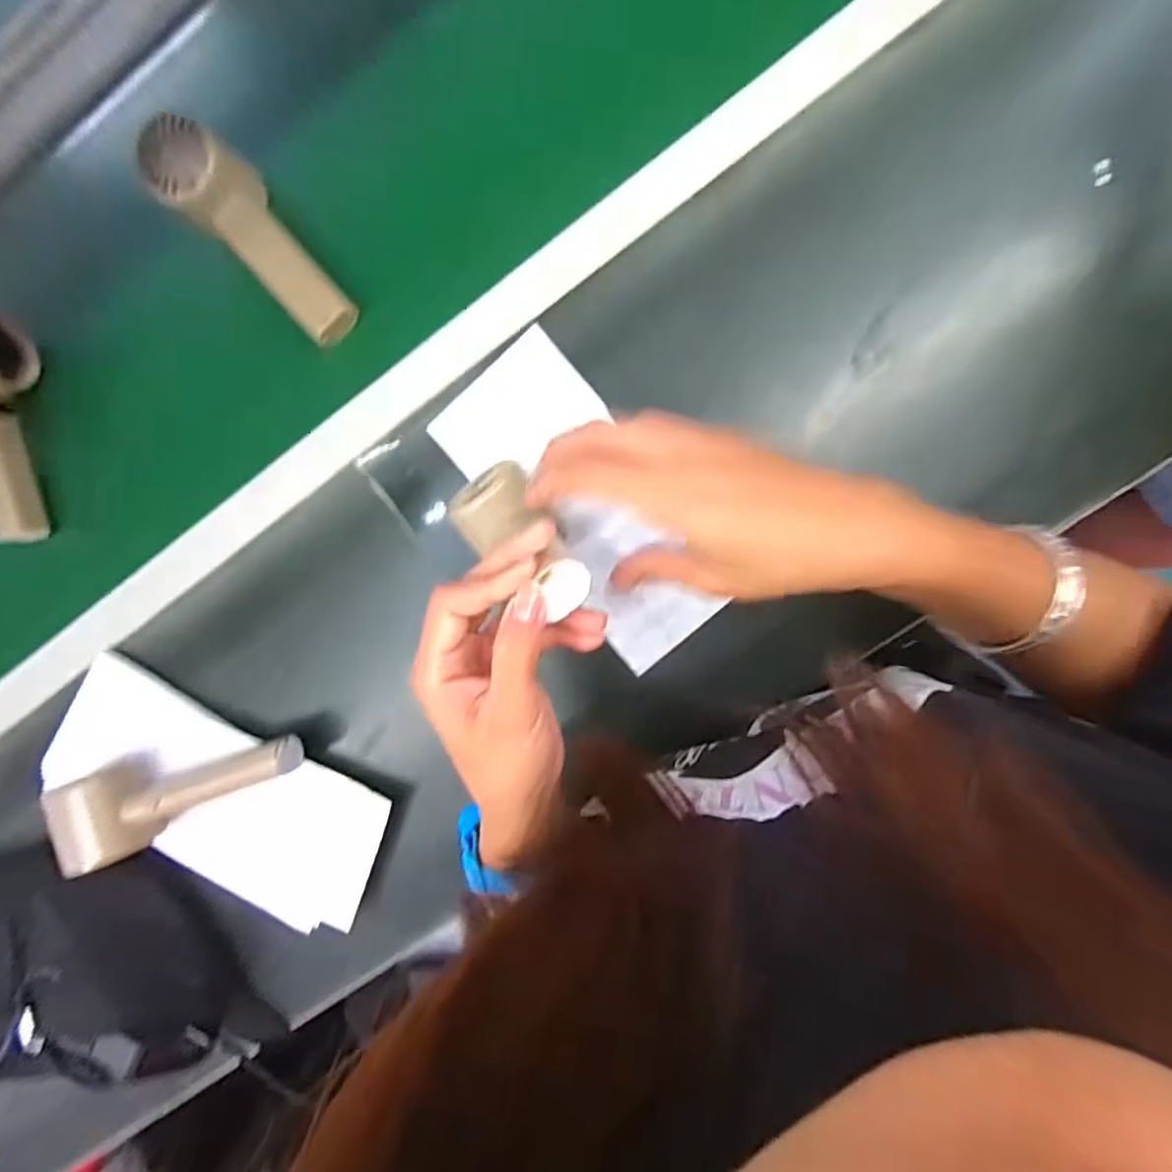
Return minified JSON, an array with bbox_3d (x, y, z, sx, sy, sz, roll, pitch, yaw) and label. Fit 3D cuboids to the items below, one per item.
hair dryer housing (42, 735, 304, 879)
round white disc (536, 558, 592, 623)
[{"bbox_3d":[-0.279,0.136,0.431,0.144,0.056,0.061,-23,88,7],"label":"hair dryer housing"},{"bbox_3d":[-0.009,0.000,0.277,0.024,0.007,0.021,-38,87,6],"label":"round white disc"}]

